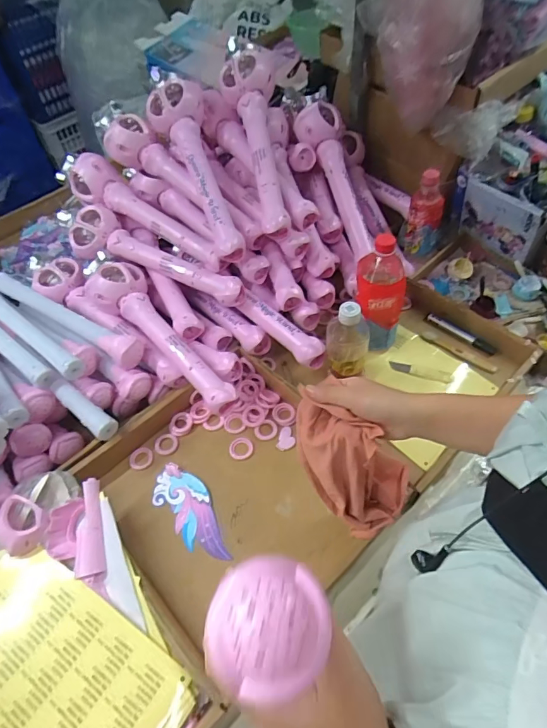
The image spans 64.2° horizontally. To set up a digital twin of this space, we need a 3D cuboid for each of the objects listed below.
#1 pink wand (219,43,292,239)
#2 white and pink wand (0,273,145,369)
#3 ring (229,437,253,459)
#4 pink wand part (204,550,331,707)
[{"bbox_3d":[-0.030,-0.379,0.763,0.081,0.079,0.336,-10,80,-3],"label":"pink wand"},{"bbox_3d":[-0.342,-0.081,0.725,0.301,0.054,0.051,26,61,20],"label":"white and pink wand"},{"bbox_3d":[-0.051,0.134,0.700,0.038,0.004,0.038,-2,55,3],"label":"ring"},{"bbox_3d":[-0.003,0.112,0.189,0.052,0.013,0.052,-8,55,-1],"label":"pink wand part"}]

